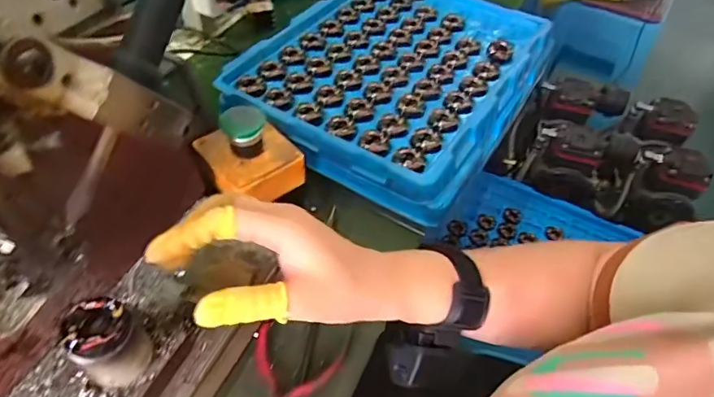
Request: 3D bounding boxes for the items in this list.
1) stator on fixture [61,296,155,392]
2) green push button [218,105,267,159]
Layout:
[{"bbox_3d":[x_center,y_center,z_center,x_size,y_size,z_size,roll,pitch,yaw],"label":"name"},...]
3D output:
[{"bbox_3d":[-0.136,0.080,0.257,0.032,0.048,0.032,3,50,-3],"label":"stator on fixture"},{"bbox_3d":[-0.098,-0.057,0.406,0.036,0.035,0.030,-7,51,-12],"label":"green push button"}]

